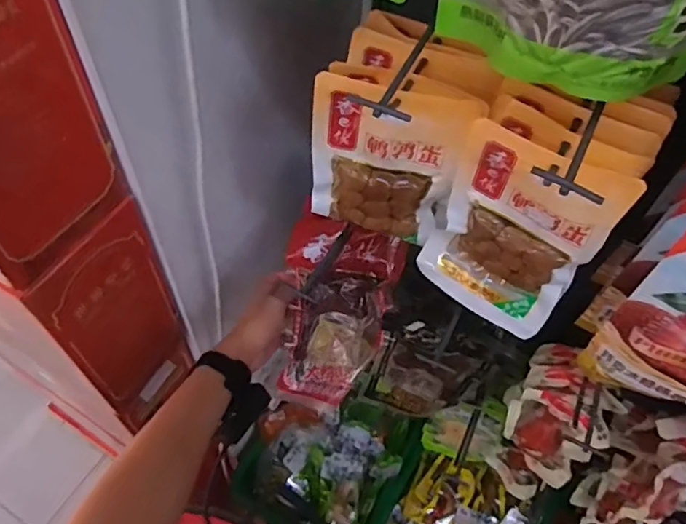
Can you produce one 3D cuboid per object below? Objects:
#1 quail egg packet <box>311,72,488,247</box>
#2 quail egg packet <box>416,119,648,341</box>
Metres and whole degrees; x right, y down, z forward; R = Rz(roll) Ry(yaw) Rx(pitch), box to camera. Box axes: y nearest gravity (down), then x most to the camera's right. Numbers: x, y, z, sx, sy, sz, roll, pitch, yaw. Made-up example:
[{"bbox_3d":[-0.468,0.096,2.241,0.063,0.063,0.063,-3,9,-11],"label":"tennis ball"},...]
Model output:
[{"bbox_3d":[0.034,-0.076,0.450,0.116,0.136,0.025,10,55,3],"label":"quail egg packet"},{"bbox_3d":[0.134,-0.022,0.441,0.118,0.166,0.043,33,60,18],"label":"quail egg packet"}]

